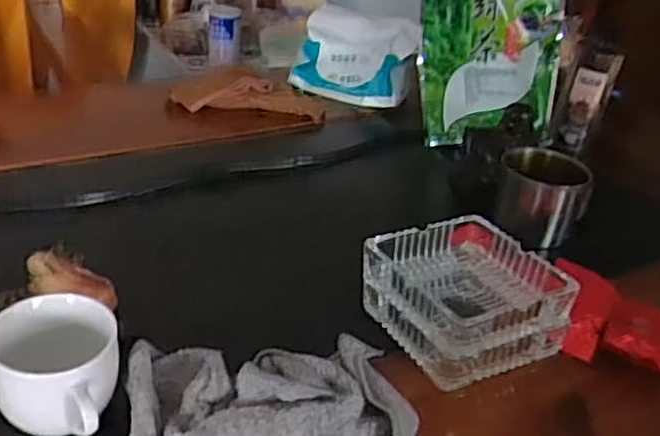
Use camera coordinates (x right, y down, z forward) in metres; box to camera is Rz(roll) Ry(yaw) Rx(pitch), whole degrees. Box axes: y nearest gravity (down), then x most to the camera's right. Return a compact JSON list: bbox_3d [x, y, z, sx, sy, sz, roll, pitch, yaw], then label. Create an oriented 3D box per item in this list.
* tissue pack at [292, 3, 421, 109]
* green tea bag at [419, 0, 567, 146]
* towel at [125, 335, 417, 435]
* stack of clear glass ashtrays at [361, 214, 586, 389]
[{"bbox_3d":[0.033,-0.217,0.971,0.158,0.106,0.055,17,32,15],"label":"tissue pack"},{"bbox_3d":[0.201,-0.219,0.872,0.178,0.245,0.053,-4,15,-2],"label":"green tea bag"},{"bbox_3d":[-0.039,0.120,0.461,0.171,0.055,0.108,-1,32,-14],"label":"towel"},{"bbox_3d":[0.101,0.061,0.559,0.118,0.065,0.119,-12,36,-30],"label":"stack of clear glass ashtrays"}]

